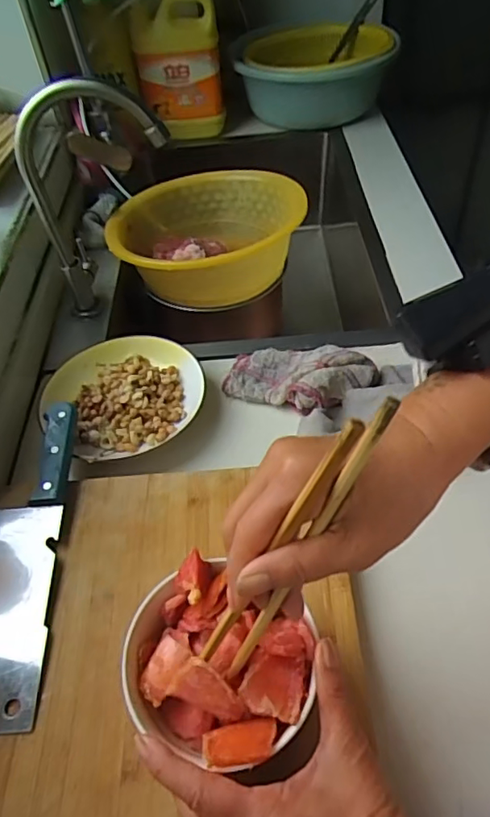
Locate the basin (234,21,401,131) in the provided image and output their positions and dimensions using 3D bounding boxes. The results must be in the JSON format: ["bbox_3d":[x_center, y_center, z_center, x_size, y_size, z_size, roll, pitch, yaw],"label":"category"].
[{"bbox_3d":[0.125,-0.622,1.028,0.266,0.126,0.275,-3,49,3],"label":"basin"}]

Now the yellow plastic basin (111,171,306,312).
[{"bbox_3d":[-0.066,-0.258,0.829,0.253,0.103,0.269,-1,48,1],"label":"yellow plastic basin"}]

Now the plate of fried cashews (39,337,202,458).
[{"bbox_3d":[-0.129,-0.016,0.588,0.165,0.031,0.145,-16,49,-8],"label":"plate of fried cashews"}]

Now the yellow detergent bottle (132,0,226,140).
[{"bbox_3d":[-0.116,-0.580,0.961,0.140,0.224,0.093,0,49,6],"label":"yellow detergent bottle"}]

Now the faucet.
[{"bbox_3d":[-0.160,-0.241,0.639,0.160,0.263,0.062,-11,49,-4],"label":"faucet"}]

